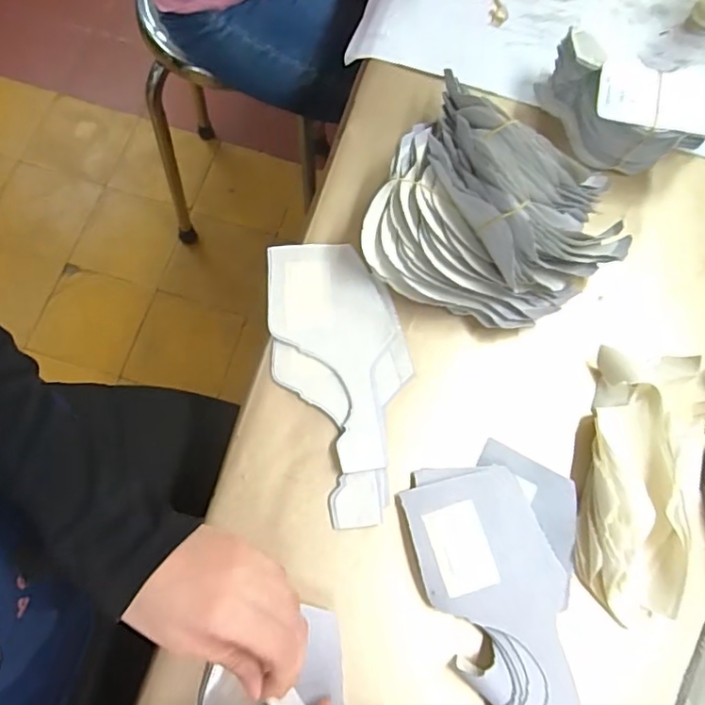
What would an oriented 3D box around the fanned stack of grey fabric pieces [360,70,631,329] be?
[{"bbox_3d":[0.116,-0.110,0.434,0.185,0.077,0.174,26,74,6],"label":"fanned stack of grey fabric pieces"}]

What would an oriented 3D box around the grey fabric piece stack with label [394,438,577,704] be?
[{"bbox_3d":[0.113,0.158,0.379,0.118,0.016,0.184,-18,73,-6],"label":"grey fabric piece stack with label"}]

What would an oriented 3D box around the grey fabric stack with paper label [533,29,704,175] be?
[{"bbox_3d":[0.231,-0.204,0.479,0.148,0.067,0.071,25,73,6],"label":"grey fabric stack with paper label"}]

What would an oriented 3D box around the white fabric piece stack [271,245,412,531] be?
[{"bbox_3d":[-0.008,0.016,0.426,0.097,0.010,0.214,-6,72,-2],"label":"white fabric piece stack"}]

